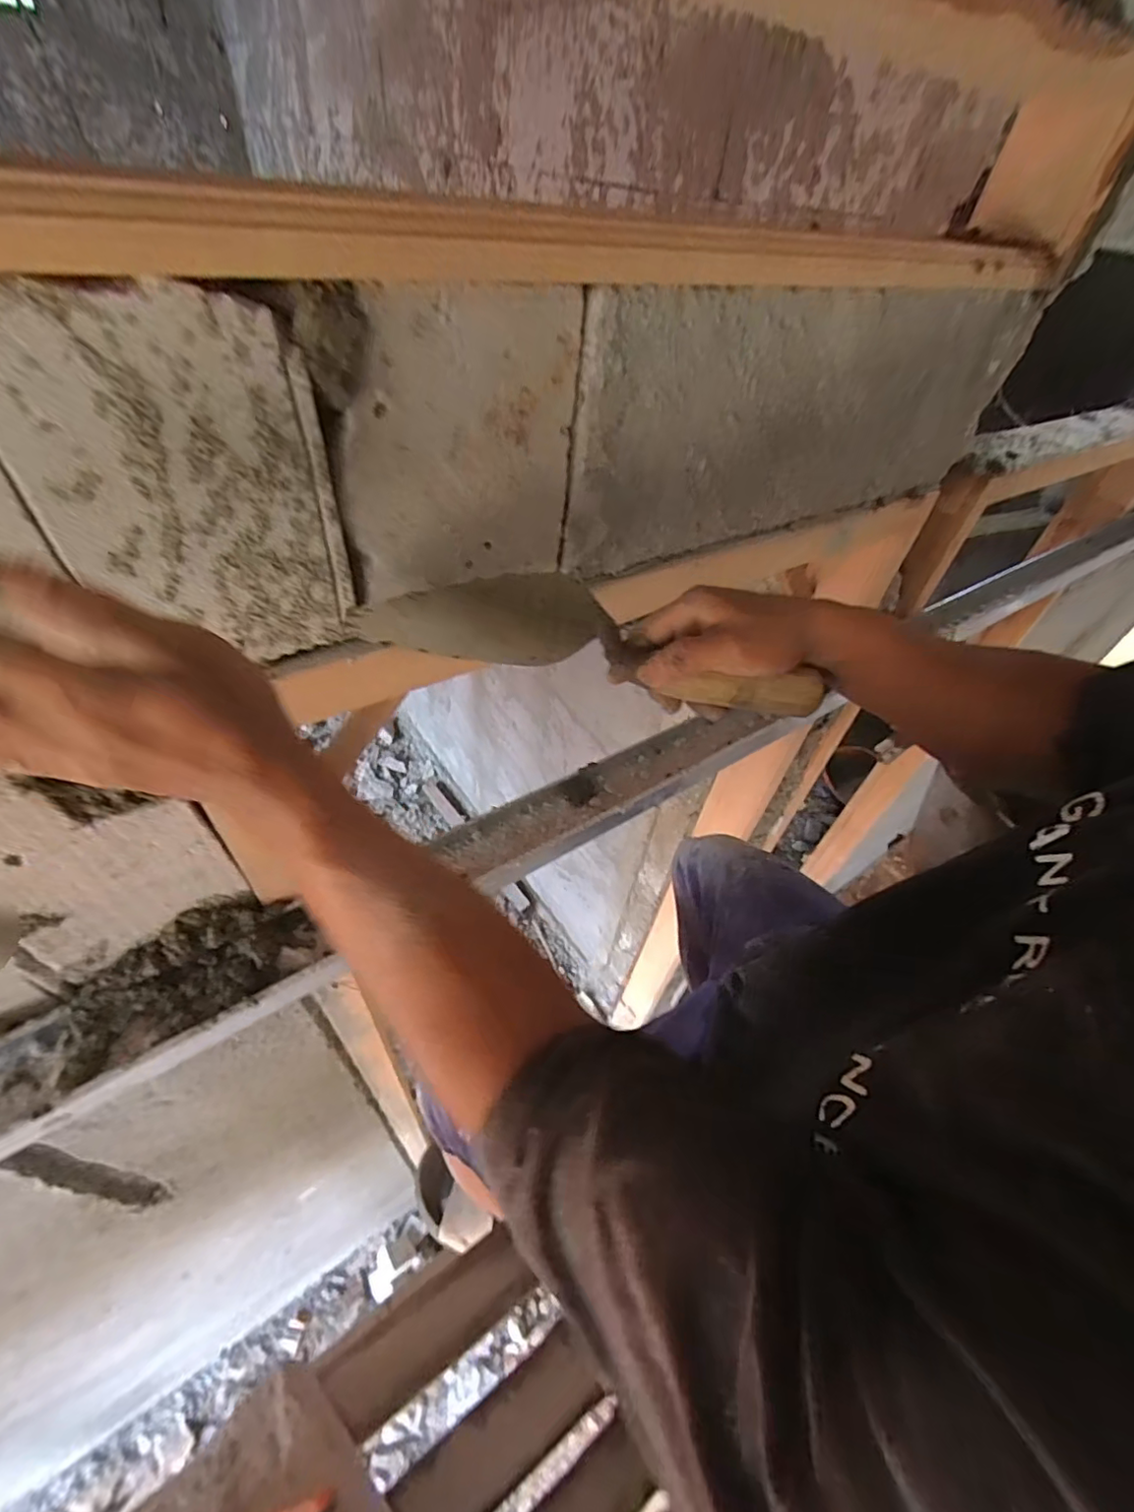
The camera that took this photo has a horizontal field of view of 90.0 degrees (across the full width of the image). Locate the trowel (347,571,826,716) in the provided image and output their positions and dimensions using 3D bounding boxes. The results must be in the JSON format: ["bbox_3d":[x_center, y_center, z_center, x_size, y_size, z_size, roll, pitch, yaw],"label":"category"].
[{"bbox_3d":[0.017,-0.074,0.372,0.294,0.081,0.047,12,46,-1],"label":"trowel"}]

